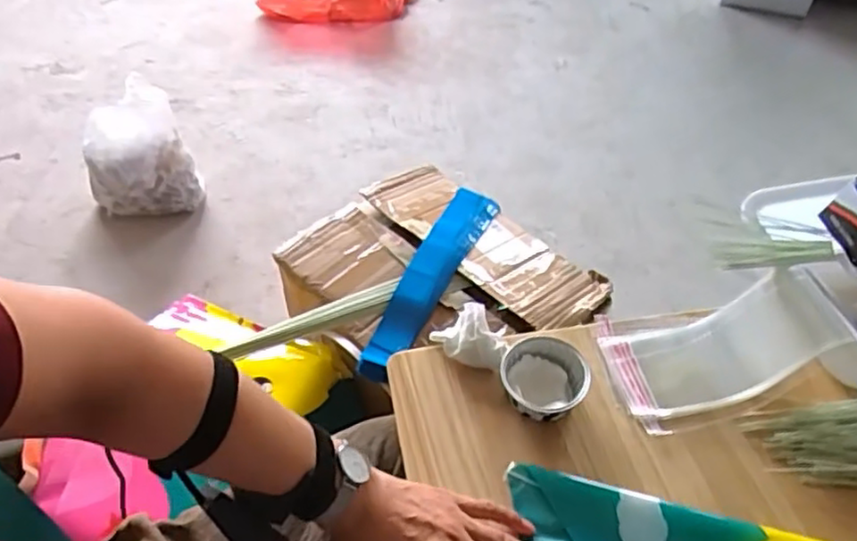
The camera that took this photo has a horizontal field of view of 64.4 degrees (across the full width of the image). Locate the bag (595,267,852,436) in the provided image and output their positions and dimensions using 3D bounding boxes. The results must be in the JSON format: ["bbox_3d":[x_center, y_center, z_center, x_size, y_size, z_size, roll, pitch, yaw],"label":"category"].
[{"bbox_3d":[0.282,0.068,0.669,0.207,0.097,0.132,-10,48,-9],"label":"bag"}]

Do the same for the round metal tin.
[{"bbox_3d":[0.111,0.106,0.654,0.079,0.038,0.077,0,48,0],"label":"round metal tin"}]

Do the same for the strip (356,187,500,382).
[{"bbox_3d":[0.010,-0.006,1.038,0.078,0.044,0.407,18,50,16],"label":"strip"}]

